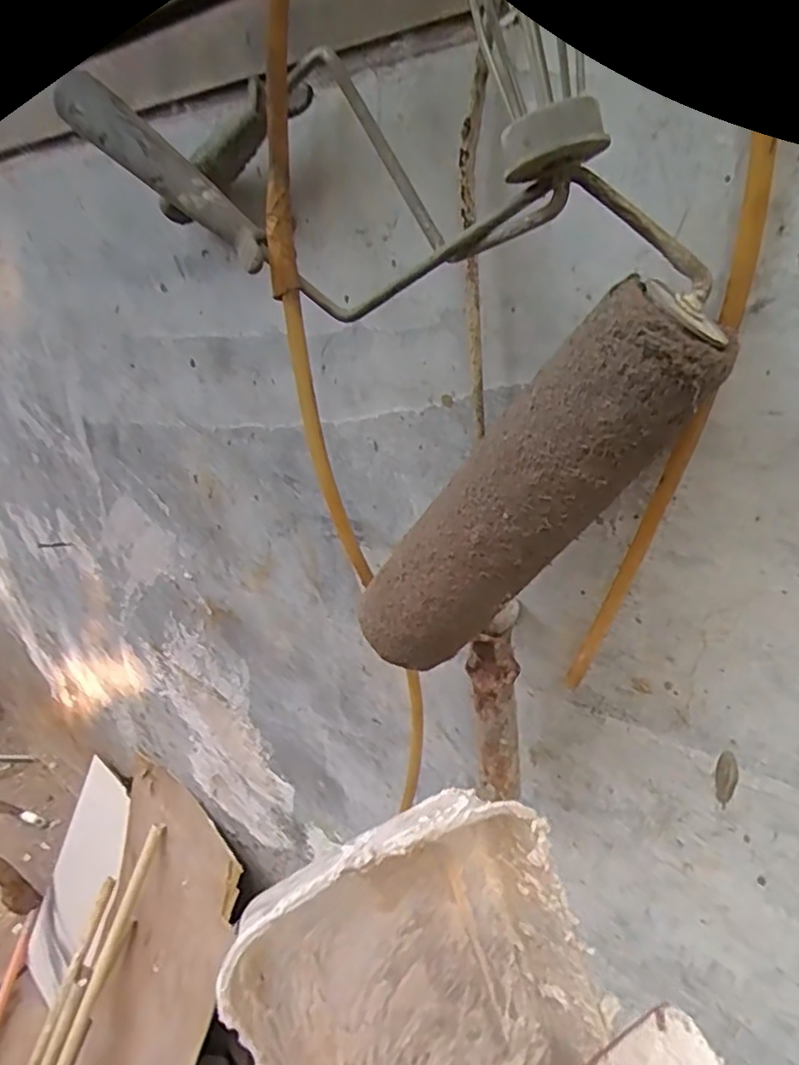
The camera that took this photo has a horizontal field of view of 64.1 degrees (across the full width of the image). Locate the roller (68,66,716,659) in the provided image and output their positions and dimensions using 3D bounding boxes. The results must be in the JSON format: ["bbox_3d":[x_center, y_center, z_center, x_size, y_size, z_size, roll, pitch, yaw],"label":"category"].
[{"bbox_3d":[-0.012,-0.113,0.305,0.228,0.345,0.066,-35,2,38],"label":"roller"}]

